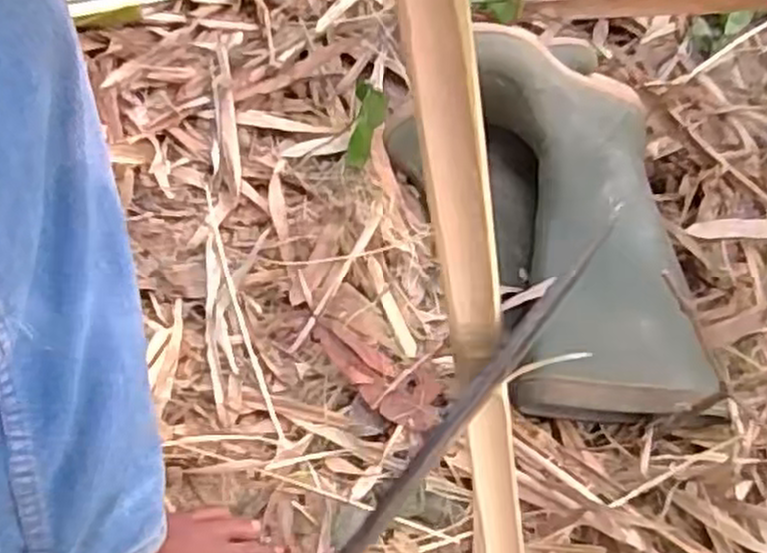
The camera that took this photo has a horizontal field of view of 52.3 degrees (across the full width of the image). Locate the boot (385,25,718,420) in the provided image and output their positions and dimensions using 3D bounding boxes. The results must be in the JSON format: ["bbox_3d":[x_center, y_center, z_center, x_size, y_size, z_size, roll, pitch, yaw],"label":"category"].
[{"bbox_3d":[0.151,-0.040,0.694,0.228,0.134,0.346,-10,74,-8],"label":"boot"}]

